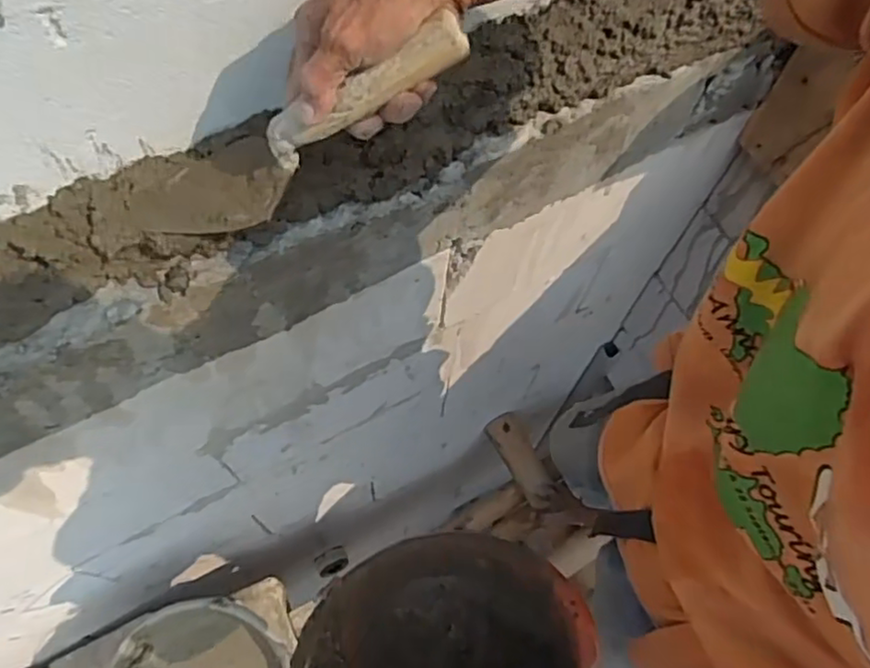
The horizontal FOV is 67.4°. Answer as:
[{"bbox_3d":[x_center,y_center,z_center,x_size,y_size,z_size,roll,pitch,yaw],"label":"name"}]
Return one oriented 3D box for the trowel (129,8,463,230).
[{"bbox_3d":[-0.103,-0.133,0.448,0.276,0.044,0.075,-18,59,30],"label":"trowel"}]

